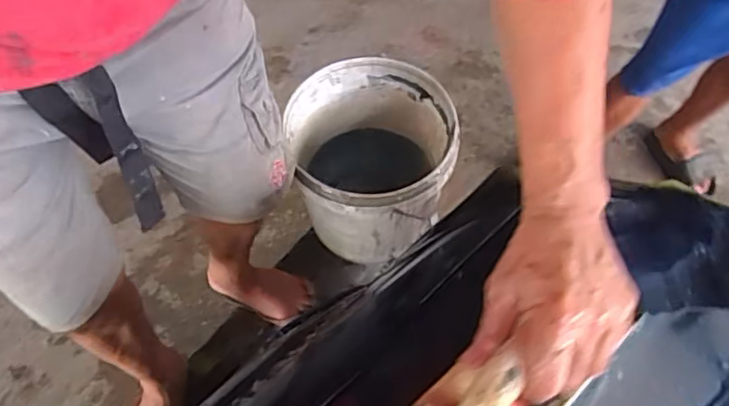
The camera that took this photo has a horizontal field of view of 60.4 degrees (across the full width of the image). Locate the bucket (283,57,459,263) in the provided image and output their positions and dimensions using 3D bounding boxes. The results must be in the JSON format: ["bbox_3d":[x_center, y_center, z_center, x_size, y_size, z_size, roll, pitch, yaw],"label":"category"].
[{"bbox_3d":[0.019,-0.065,1.215,0.284,0.280,0.314,-8,60,-3],"label":"bucket"}]

